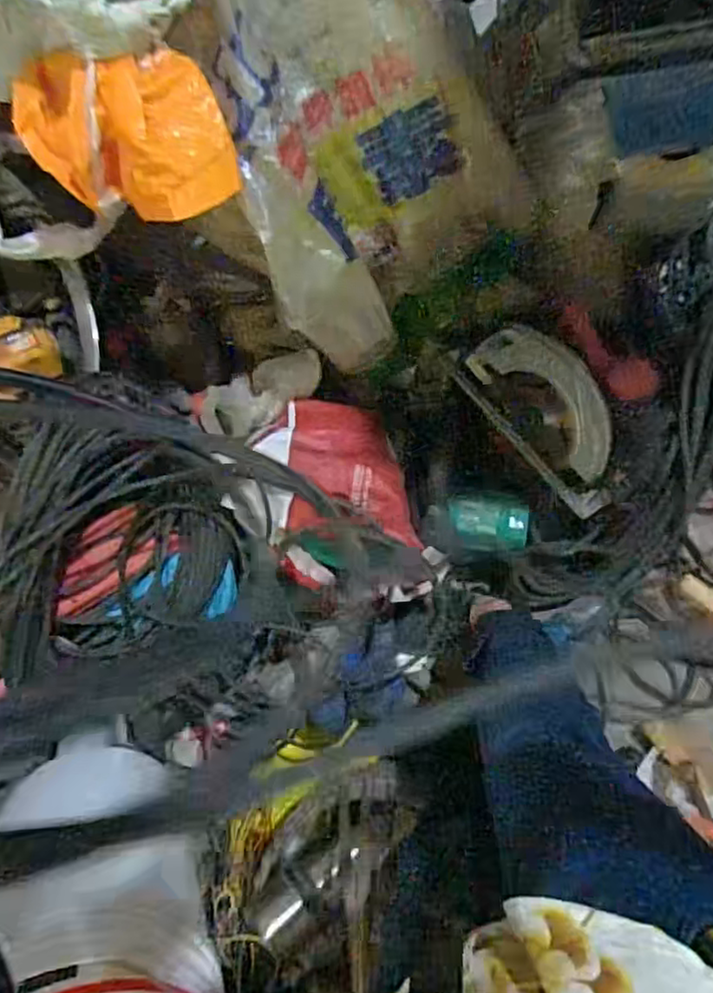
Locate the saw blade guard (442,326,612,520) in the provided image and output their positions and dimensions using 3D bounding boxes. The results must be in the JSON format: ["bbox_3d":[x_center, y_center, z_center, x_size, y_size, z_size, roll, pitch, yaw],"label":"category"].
[{"bbox_3d":[0.263,-0.118,0.882,0.131,0.074,0.282,-41,84,6],"label":"saw blade guard"}]

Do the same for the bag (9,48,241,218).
[{"bbox_3d":[-0.242,-0.364,0.652,0.228,0.079,0.136,14,92,8],"label":"bag"}]

